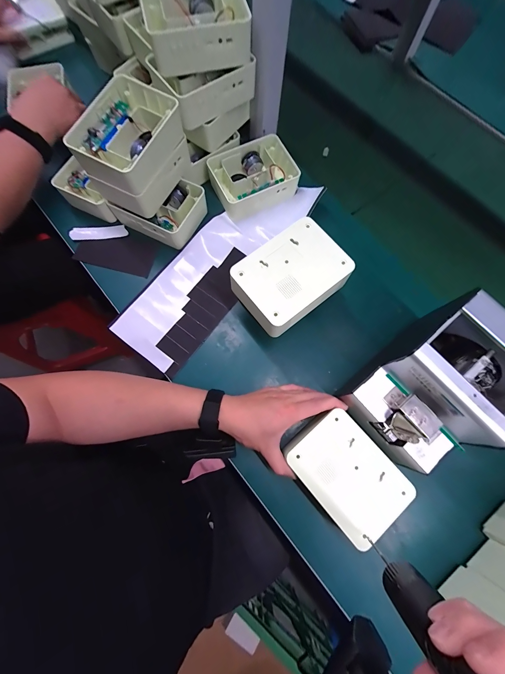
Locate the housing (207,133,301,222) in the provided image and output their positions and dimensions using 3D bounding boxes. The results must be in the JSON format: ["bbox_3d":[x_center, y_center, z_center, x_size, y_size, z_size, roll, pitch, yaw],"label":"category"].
[{"bbox_3d":[0.000,-0.292,0.492,0.147,0.050,0.112,-24,76,-8],"label":"housing"}]

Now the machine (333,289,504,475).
[{"bbox_3d":[0.232,0.063,0.329,0.178,0.115,0.126,-43,79,-12],"label":"machine"}]

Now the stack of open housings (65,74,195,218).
[{"bbox_3d":[-0.182,-0.289,0.417,0.109,0.098,0.147,24,75,6],"label":"stack of open housings"}]

